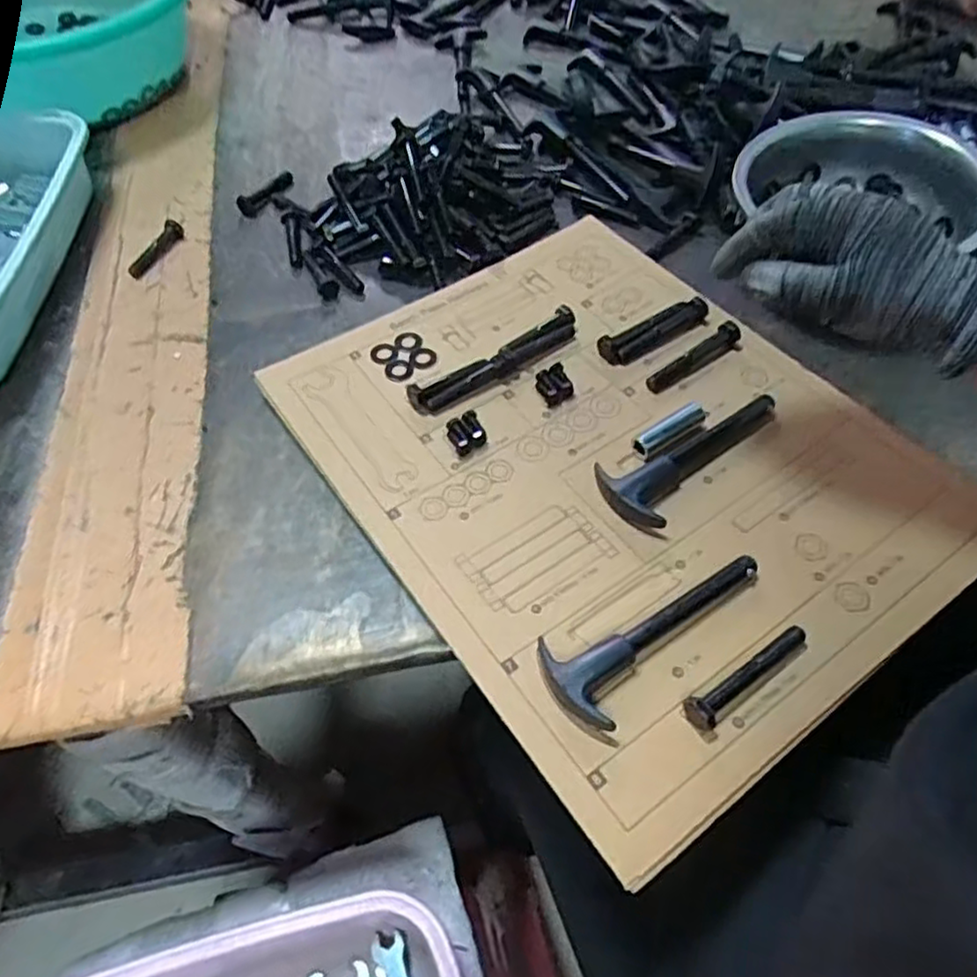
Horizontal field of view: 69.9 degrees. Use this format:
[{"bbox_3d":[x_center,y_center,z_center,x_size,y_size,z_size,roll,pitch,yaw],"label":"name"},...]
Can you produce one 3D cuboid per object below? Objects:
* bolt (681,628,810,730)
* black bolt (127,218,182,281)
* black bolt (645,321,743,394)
[{"bbox_3d":[0.129,0.091,0.343,0.077,0.015,0.015,-29,57,-15],"label":"bolt"},{"bbox_3d":[-0.271,-0.197,0.572,0.012,0.013,0.063,18,58,17],"label":"black bolt"},{"bbox_3d":[0.138,-0.088,0.469,0.078,0.015,0.016,-29,57,-15],"label":"black bolt"}]

